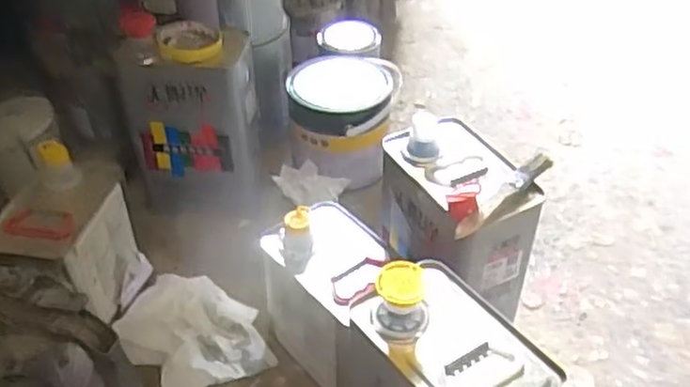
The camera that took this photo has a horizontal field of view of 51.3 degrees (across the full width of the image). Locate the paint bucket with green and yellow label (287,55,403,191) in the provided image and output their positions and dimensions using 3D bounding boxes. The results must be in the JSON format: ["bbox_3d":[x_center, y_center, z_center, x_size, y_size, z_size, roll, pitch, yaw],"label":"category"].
[{"bbox_3d":[-0.005,-0.110,1.126,0.160,0.145,0.170,0,40,0],"label":"paint bucket with green and yellow label"}]

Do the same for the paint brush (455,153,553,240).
[{"bbox_3d":[0.160,0.002,0.715,0.019,0.019,0.144,30,49,32],"label":"paint brush"}]

